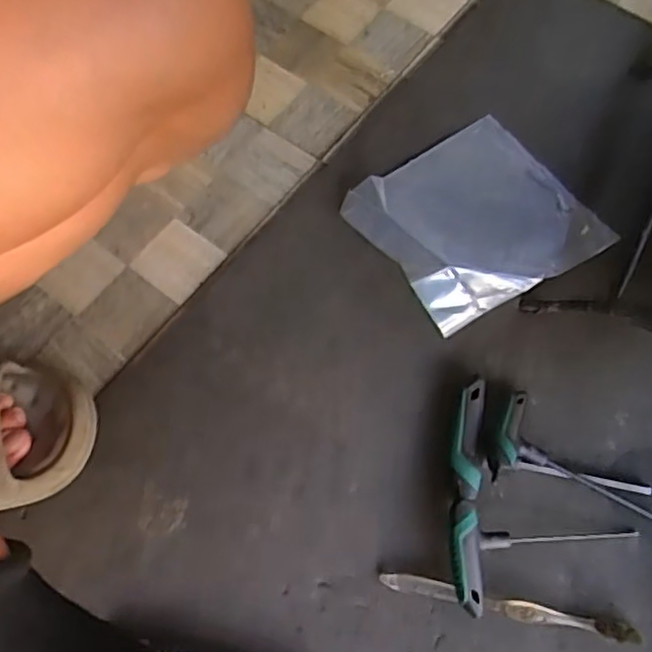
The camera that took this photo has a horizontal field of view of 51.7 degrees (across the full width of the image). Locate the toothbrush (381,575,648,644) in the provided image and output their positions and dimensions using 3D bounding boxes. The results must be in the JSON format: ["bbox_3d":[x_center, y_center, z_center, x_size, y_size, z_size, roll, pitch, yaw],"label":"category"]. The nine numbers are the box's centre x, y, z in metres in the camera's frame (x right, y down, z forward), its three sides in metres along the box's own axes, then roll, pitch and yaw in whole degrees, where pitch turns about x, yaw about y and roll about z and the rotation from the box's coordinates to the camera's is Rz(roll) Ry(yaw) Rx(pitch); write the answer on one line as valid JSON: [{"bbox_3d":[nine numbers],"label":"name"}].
[{"bbox_3d":[0.129,0.202,0.484,0.178,0.014,0.014,10,67,8],"label":"toothbrush"}]

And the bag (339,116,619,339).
[{"bbox_3d":[0.136,-0.103,0.607,0.185,0.035,0.177,-33,68,-11],"label":"bag"}]

